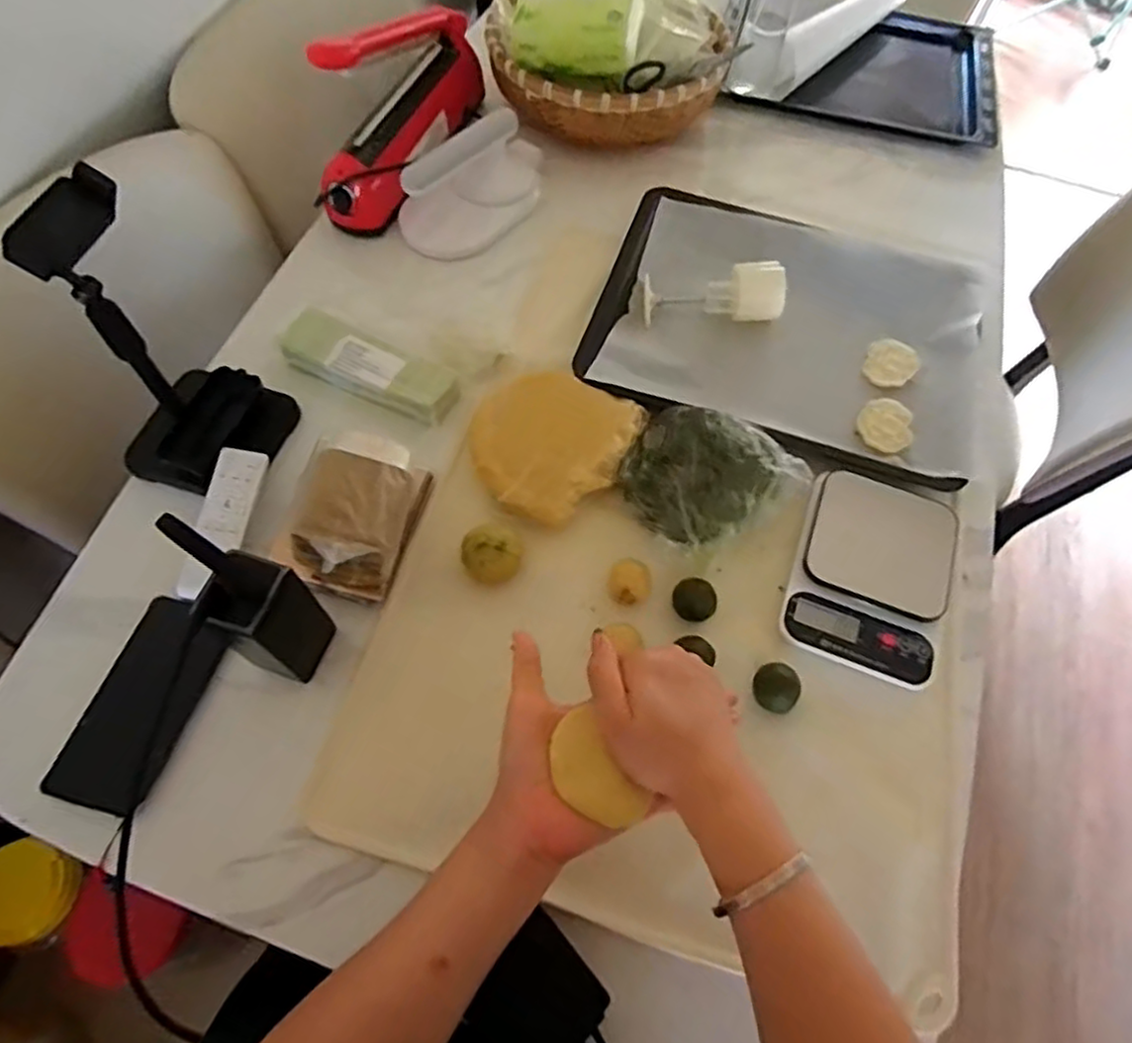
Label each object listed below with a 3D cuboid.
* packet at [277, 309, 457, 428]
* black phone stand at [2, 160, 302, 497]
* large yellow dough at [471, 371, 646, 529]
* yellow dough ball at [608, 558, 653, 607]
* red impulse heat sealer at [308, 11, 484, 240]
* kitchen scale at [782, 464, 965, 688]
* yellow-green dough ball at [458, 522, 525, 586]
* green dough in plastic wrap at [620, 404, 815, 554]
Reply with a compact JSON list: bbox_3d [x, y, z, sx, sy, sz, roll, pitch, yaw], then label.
[{"bbox_3d":[-0.197,-0.154,0.682,0.179,0.040,0.061,23,64,9],"label":"packet"},{"bbox_3d":[-0.328,-0.134,0.546,0.119,0.246,0.129,26,64,10],"label":"black phone stand"},{"bbox_3d":[-0.018,-0.070,0.651,0.142,0.045,0.152,22,64,8],"label":"large yellow dough"},{"bbox_3d":[0.055,0.054,0.592,0.037,0.022,0.035,1,63,-2],"label":"yellow dough ball"},{"bbox_3d":[-0.185,-0.490,0.782,0.070,0.180,0.303,21,64,7],"label":"red impulse heat sealer"},{"bbox_3d":[0.275,0.039,0.603,0.137,0.027,0.196,22,64,8],"label":"kitchen scale"},{"bbox_3d":[-0.063,0.028,0.592,0.053,0.033,0.047,-10,64,-8],"label":"yellow-green dough ball"},{"bbox_3d":[0.127,-0.053,0.615,0.146,0.064,0.132,-28,68,-16],"label":"green dough in plastic wrap"}]

